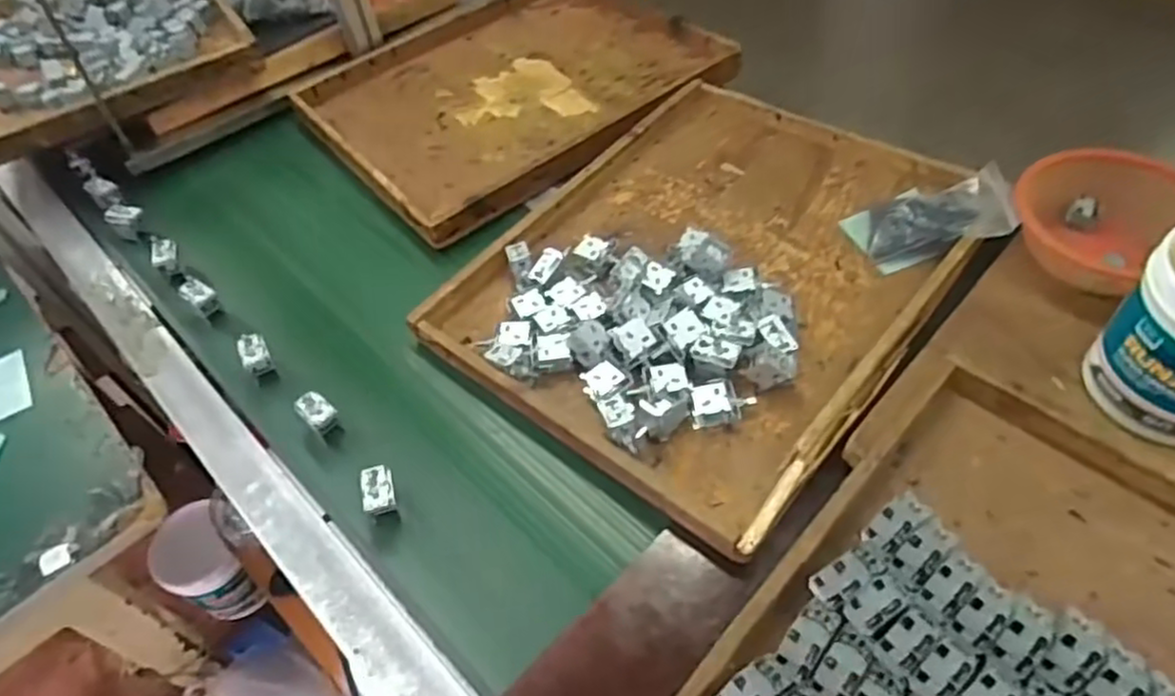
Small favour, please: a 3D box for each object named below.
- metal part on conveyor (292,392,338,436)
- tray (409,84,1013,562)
[{"bbox_3d":[-0.247,0.067,0.663,0.026,0.044,0.041,-38,57,-23],"label":"metal part on conveyor"},{"bbox_3d":[0.132,-0.084,0.733,0.414,0.060,0.500,31,60,27],"label":"tray"}]

